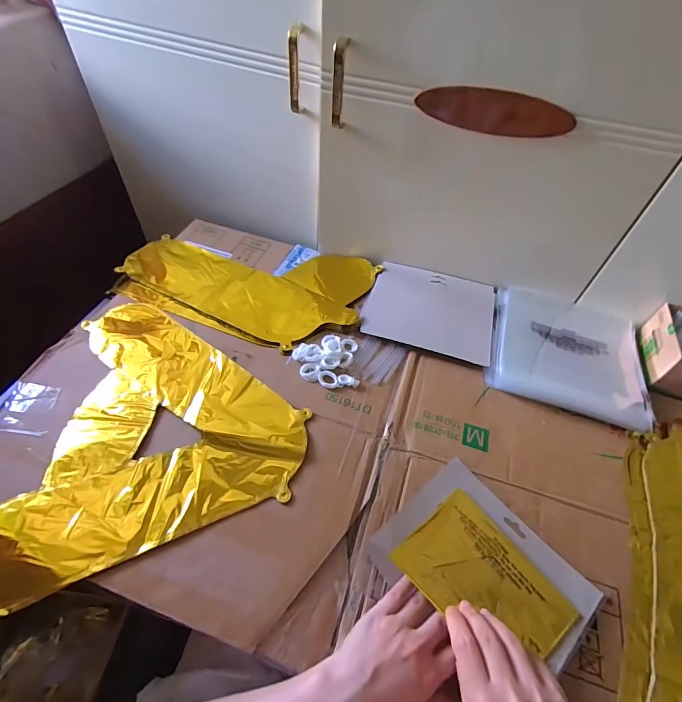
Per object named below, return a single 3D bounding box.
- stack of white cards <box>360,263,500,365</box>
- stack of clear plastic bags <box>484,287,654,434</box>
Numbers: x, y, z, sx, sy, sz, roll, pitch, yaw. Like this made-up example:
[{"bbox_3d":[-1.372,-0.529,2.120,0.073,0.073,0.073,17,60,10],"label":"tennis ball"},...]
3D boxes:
[{"bbox_3d":[0.145,-0.069,0.635,0.196,0.012,0.167,16,52,8],"label":"stack of white cards"},{"bbox_3d":[0.341,-0.004,0.597,0.218,0.019,0.213,18,52,9],"label":"stack of clear plastic bags"}]

